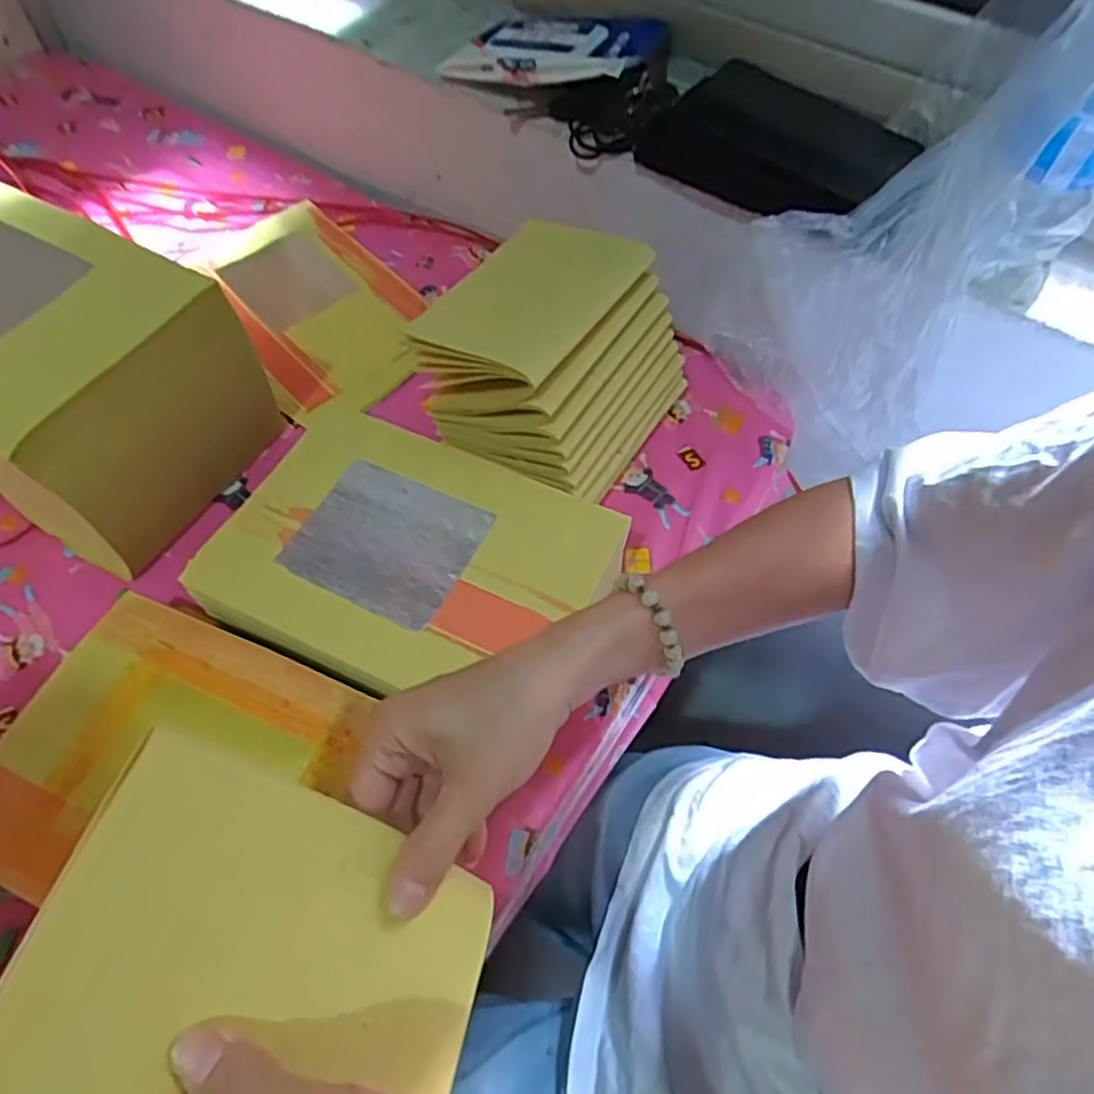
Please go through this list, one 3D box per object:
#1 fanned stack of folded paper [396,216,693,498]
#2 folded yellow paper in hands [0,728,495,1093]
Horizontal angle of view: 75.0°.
[{"bbox_3d":[0.006,-0.134,0.536,0.146,0.129,0.163,31,62,16],"label":"fanned stack of folded paper"},{"bbox_3d":[-0.094,0.149,0.258,0.159,0.013,0.112,32,49,-23],"label":"folded yellow paper in hands"}]

